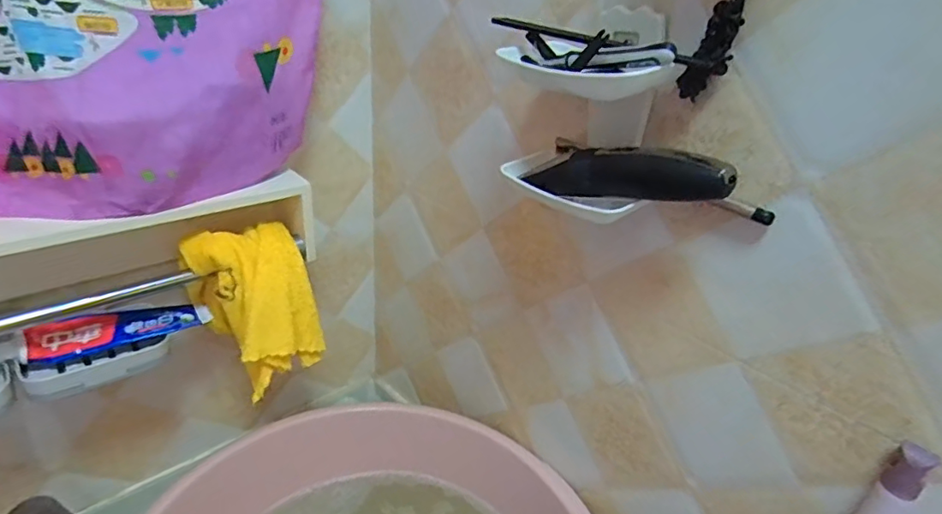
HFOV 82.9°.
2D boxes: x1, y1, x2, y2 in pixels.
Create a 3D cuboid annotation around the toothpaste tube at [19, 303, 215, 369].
[{"bbox_3d":[-0.366,0.068,0.558,0.163,0.027,0.043,-17,35,-36],"label":"toothpaste tube"}]

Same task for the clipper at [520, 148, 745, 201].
[{"bbox_3d":[0.110,-0.061,0.400,0.158,0.037,0.031,8,24,38],"label":"clipper"}]

